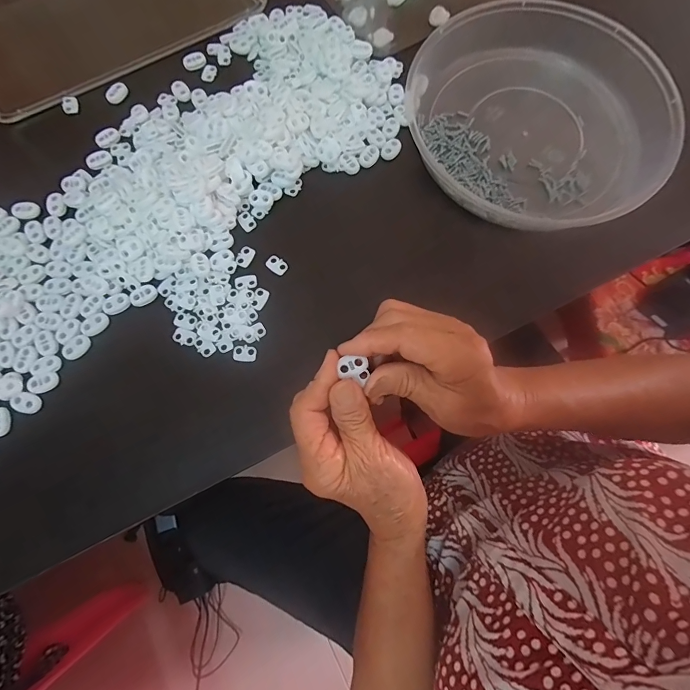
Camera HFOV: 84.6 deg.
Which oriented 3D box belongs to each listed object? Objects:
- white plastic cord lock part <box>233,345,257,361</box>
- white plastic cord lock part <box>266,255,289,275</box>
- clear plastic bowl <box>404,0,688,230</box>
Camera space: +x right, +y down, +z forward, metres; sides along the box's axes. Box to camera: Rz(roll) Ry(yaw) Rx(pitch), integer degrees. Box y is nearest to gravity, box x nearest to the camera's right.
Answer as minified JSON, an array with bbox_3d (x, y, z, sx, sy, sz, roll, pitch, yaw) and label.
[{"bbox_3d":[-0.082,0.007,0.311,0.018,0.004,0.013,-2,76,-1],"label":"white plastic cord lock part"},{"bbox_3d":[-0.059,-0.070,0.328,0.018,0.004,0.013,38,79,8],"label":"white plastic cord lock part"},{"bbox_3d":[0.170,-0.211,0.344,0.222,0.036,0.211,0,76,-1],"label":"clear plastic bowl"}]

